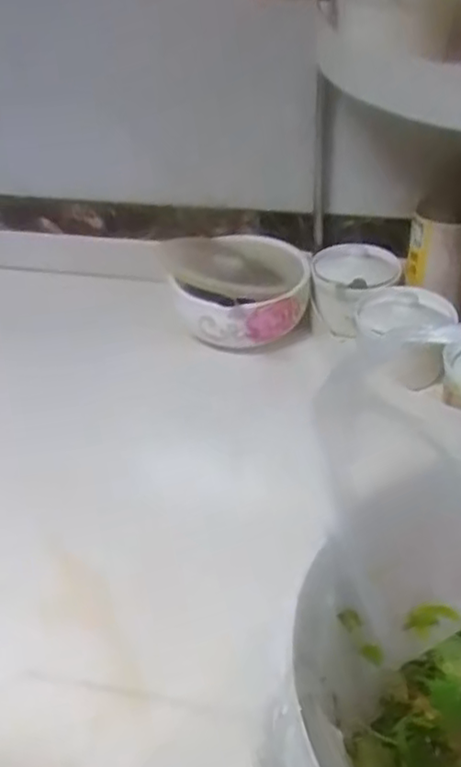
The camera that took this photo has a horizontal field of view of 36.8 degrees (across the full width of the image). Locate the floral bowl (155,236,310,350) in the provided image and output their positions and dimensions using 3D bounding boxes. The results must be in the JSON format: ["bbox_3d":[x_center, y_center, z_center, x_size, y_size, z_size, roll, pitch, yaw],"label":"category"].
[{"bbox_3d":[0.003,-0.109,0.762,0.162,0.070,0.161,-2,39,2],"label":"floral bowl"}]

